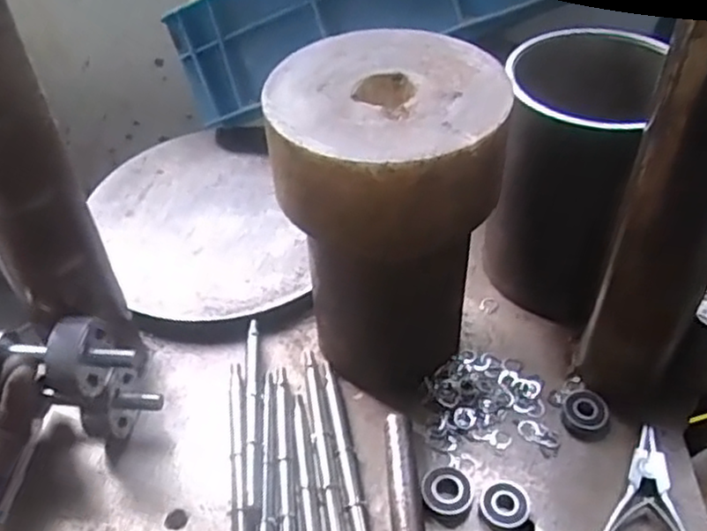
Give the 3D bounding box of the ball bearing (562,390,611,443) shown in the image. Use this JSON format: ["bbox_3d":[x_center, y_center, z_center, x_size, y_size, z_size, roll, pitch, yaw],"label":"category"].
[{"bbox_3d":[0.166,0.106,0.503,0.031,0.011,0.037,15,48,18],"label":"ball bearing"}]

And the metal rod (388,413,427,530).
[{"bbox_3d":[0.036,0.159,0.448,0.021,0.018,0.139,-2,45,1],"label":"metal rod"}]

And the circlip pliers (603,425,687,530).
[{"bbox_3d":[0.188,0.162,0.445,0.069,0.013,0.130,12,47,14],"label":"circlip pliers"}]

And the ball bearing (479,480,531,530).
[{"bbox_3d":[0.098,0.155,0.457,0.030,0.012,0.033,18,49,20],"label":"ball bearing"}]

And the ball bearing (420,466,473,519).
[{"bbox_3d":[0.062,0.148,0.466,0.033,0.014,0.036,-1,45,1],"label":"ball bearing"}]

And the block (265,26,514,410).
[{"bbox_3d":[0.024,-0.030,0.492,0.143,0.209,0.142,10,46,12],"label":"block"}]

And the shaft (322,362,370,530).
[{"bbox_3d":[-0.005,0.133,0.481,0.012,0.007,0.162,-9,45,-6],"label":"shaft"}]

